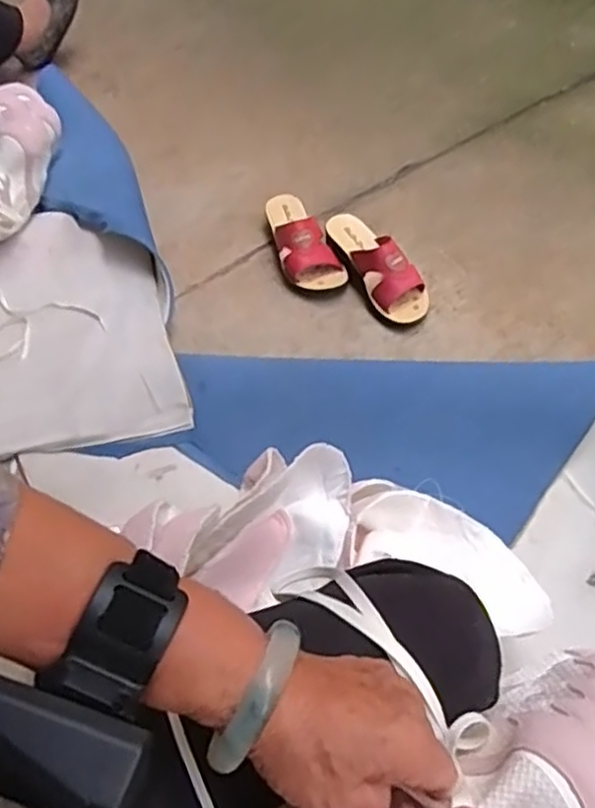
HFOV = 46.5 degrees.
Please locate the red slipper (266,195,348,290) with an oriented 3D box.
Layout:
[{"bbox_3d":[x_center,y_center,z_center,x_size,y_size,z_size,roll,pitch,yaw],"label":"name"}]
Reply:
[{"bbox_3d":[-0.002,-0.272,1.128,0.087,0.069,0.221,-22,57,-10],"label":"red slipper"}]

